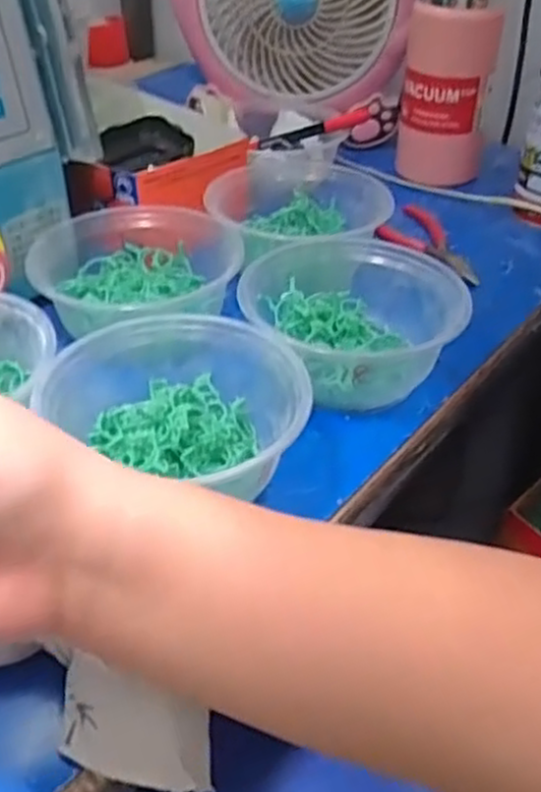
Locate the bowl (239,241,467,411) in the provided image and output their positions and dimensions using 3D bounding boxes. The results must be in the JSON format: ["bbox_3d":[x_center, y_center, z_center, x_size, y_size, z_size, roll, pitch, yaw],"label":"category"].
[{"bbox_3d":[0.041,-0.053,0.489,0.121,0.067,0.121,1,38,-1],"label":"bowl"}]

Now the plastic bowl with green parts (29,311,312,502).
[{"bbox_3d":[-0.051,0.012,0.410,0.128,0.064,0.116,-11,40,-15],"label":"plastic bowl with green parts"}]

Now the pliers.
[{"bbox_3d":[0.133,-0.124,0.622,0.052,0.014,0.115,-21,44,-26],"label":"pliers"}]

